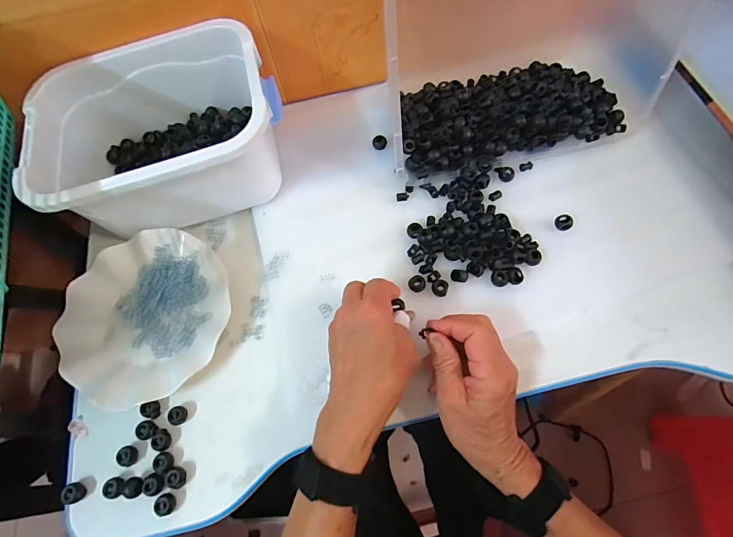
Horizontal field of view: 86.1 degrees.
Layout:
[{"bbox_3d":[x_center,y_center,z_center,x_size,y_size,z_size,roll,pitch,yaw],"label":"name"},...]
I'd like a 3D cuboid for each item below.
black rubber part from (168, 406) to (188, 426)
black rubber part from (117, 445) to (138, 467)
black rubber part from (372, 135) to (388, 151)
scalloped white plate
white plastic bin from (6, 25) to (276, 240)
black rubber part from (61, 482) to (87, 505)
[{"bbox_3d":[-0.184,0.143,0.382,0.017,0.008,0.017,-1,66,3],"label":"black rubber part"},{"bbox_3d":[-0.226,0.178,0.371,0.015,0.010,0.018,1,66,4],"label":"black rubber part"},{"bbox_3d":[0.017,-0.158,0.490,0.018,0.011,0.017,-1,66,3],"label":"black rubber part"},{"bbox_3d":[-0.235,0.048,0.419,0.177,0.027,0.178,-1,66,3],"label":"scalloped white plate"},{"bbox_3d":[-0.224,-0.144,0.443,0.254,0.109,0.183,-21,65,-1],"label":"white plastic bin"},{"bbox_3d":[-0.269,0.207,0.362,0.016,0.016,0.017,-9,66,0],"label":"black rubber part"}]

